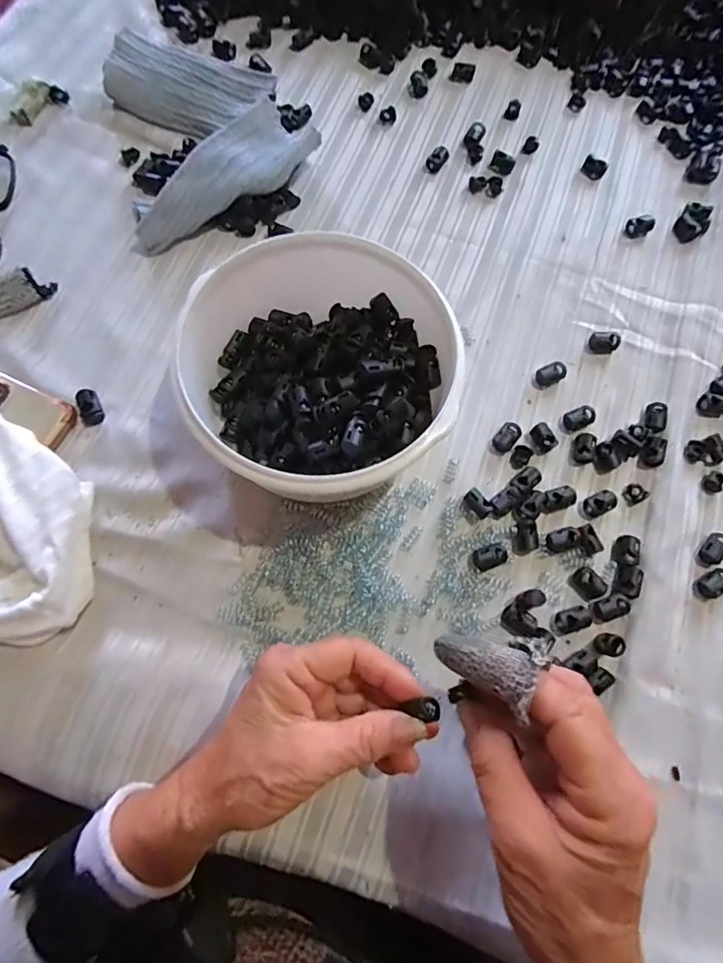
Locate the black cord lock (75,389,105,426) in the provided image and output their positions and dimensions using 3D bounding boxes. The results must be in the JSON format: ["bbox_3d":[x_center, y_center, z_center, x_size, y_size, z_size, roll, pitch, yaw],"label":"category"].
[{"bbox_3d":[-0.183,-0.051,0.347,0.014,0.009,0.024,-18,74,-8],"label":"black cord lock"}]

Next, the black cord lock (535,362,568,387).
[{"bbox_3d":[0.136,-0.077,0.372,0.022,0.008,0.014,-28,76,-11],"label":"black cord lock"}]

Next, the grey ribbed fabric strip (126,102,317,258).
[{"bbox_3d":[-0.102,-0.224,0.393,0.052,0.034,0.153,41,75,10],"label":"grey ribbed fabric strip"}]

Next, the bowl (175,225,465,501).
[{"bbox_3d":[-0.023,-0.078,0.332,0.167,0.074,0.177,1,72,-2],"label":"bowl"}]

